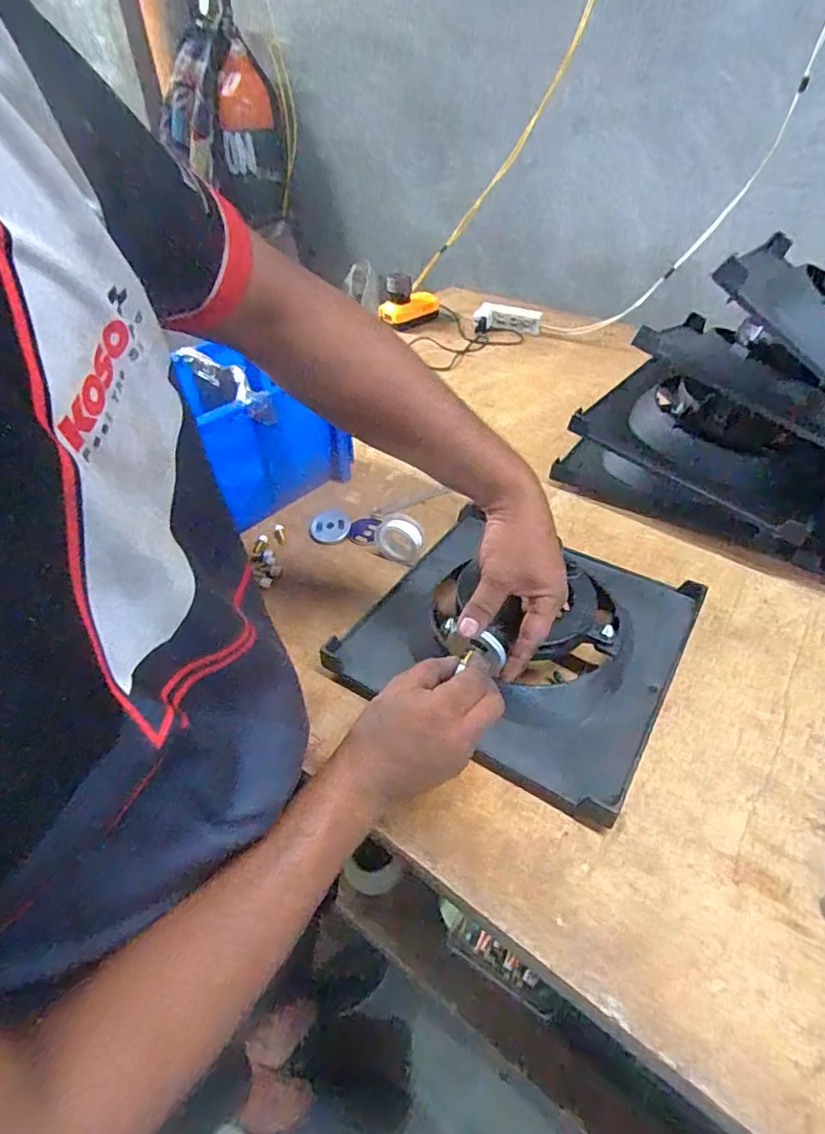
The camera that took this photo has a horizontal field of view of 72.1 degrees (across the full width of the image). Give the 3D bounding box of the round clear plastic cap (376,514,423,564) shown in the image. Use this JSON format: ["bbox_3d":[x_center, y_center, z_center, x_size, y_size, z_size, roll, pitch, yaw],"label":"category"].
[{"bbox_3d":[-0.014,-0.034,0.688,0.064,0.057,0.022,22,47,23],"label":"round clear plastic cap"}]

